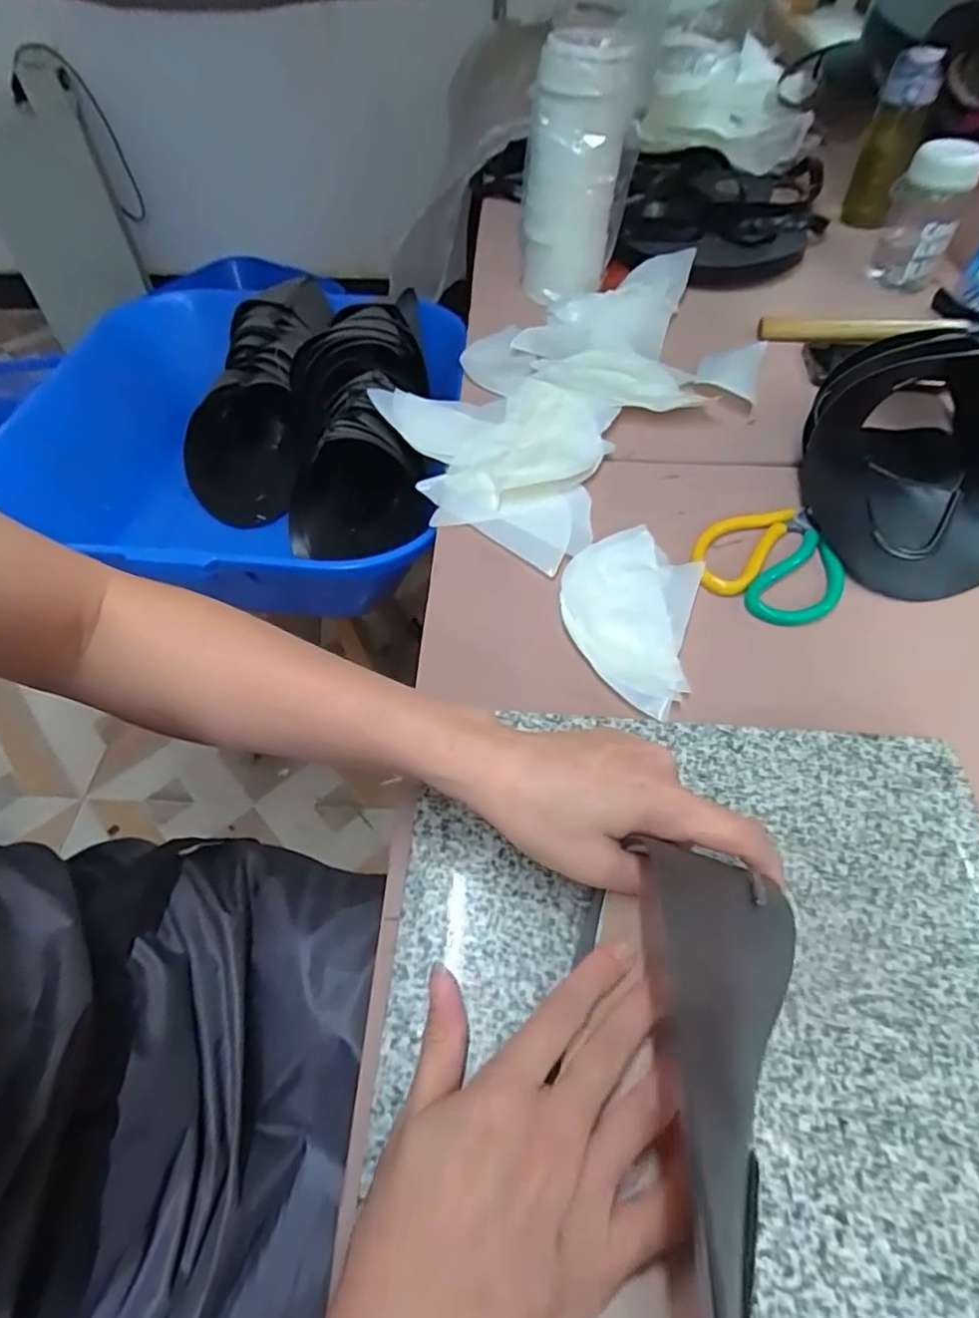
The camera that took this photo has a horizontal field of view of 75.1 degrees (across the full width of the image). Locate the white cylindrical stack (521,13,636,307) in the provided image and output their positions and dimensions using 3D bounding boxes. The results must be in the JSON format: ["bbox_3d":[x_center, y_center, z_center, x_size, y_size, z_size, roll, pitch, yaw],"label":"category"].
[{"bbox_3d":[0.084,-0.501,0.659,0.094,0.220,0.077,3,53,3],"label":"white cylindrical stack"}]

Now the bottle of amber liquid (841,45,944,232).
[{"bbox_3d":[0.496,-0.639,0.790,0.060,0.176,0.057,21,79,15],"label":"bottle of amber liquid"}]

